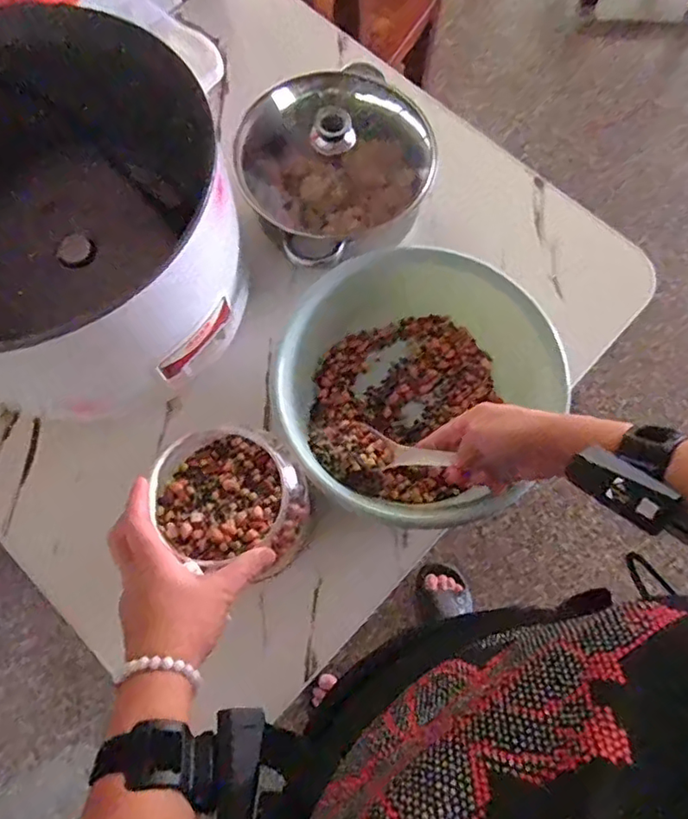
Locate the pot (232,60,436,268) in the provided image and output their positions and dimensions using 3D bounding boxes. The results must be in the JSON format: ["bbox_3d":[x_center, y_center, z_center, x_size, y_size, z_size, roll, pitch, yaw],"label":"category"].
[{"bbox_3d":[-0.013,-0.295,0.690,0.229,0.132,0.207,-36,78,-11],"label":"pot"}]

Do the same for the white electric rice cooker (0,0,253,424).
[{"bbox_3d":[-0.296,-0.185,0.600,0.338,0.235,0.333,1,74,-2],"label":"white electric rice cooker"}]

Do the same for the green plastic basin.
[{"bbox_3d":[0.077,-0.016,0.633,0.283,0.107,0.278,1,74,-2],"label":"green plastic basin"}]

